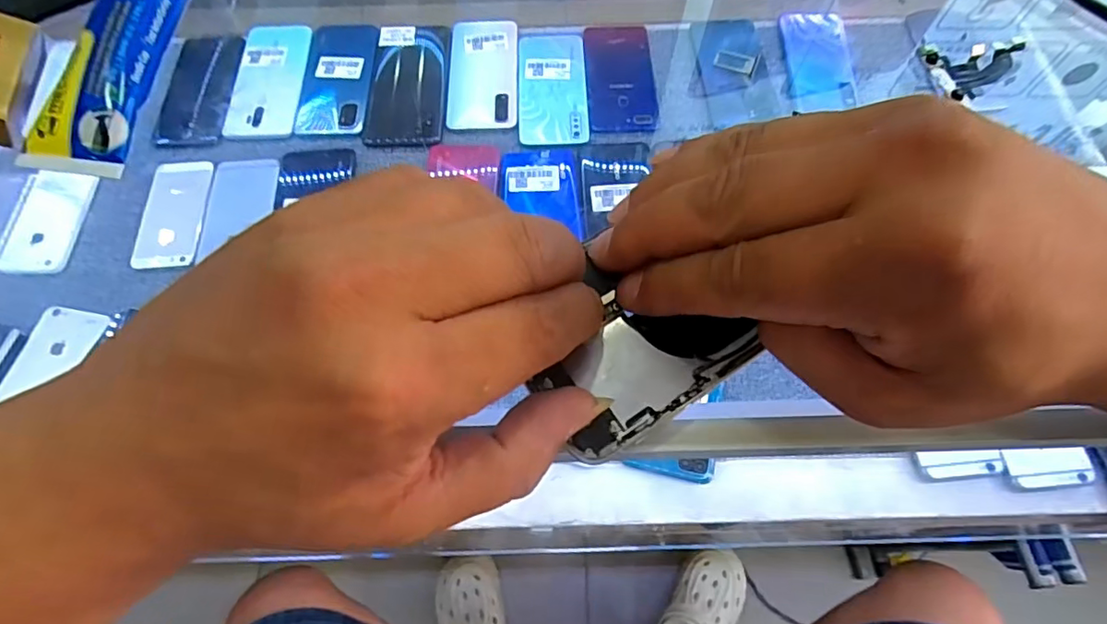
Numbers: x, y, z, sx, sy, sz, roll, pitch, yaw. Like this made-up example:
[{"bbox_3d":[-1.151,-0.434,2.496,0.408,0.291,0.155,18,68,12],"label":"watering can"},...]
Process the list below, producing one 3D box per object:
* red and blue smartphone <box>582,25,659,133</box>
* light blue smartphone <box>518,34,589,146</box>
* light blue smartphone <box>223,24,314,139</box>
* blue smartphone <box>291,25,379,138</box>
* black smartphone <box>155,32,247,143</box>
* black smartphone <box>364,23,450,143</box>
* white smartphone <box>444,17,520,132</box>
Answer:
[{"bbox_3d":[0.074,-0.261,0.616,0.073,0.006,0.152,-2,66,0],"label":"red and blue smartphone"},{"bbox_3d":[0.000,-0.246,0.608,0.072,0.007,0.155,-1,66,1],"label":"light blue smartphone"},{"bbox_3d":[-0.313,-0.259,0.619,0.074,0.013,0.155,0,66,1],"label":"light blue smartphone"},{"bbox_3d":[-0.238,-0.258,0.616,0.073,0.011,0.152,2,66,2],"label":"blue smartphone"},{"bbox_3d":[-0.387,-0.252,0.620,0.070,0.014,0.154,3,66,2],"label":"black smartphone"},{"bbox_3d":[-0.159,-0.254,0.616,0.083,0.008,0.166,0,66,1],"label":"black smartphone"},{"bbox_3d":[-0.077,-0.267,0.620,0.076,0.007,0.157,-1,66,1],"label":"white smartphone"}]

